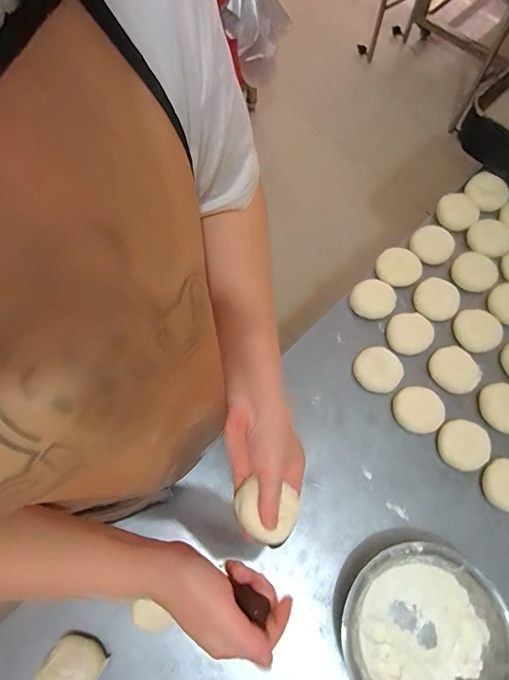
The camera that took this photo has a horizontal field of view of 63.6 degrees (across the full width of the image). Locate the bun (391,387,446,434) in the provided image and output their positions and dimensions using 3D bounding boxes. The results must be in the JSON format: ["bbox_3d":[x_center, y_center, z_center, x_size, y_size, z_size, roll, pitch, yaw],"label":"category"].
[{"bbox_3d":[0.233,0.100,0.583,0.069,0.019,0.060,3,70,1],"label":"bun"}]

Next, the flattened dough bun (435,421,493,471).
[{"bbox_3d":[0.287,0.145,0.566,0.064,0.023,0.062,0,70,0],"label":"flattened dough bun"}]

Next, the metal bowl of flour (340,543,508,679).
[{"bbox_3d":[0.196,0.340,0.477,0.187,0.063,0.180,0,70,0],"label":"metal bowl of flour"}]

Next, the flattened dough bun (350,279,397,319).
[{"bbox_3d":[0.187,-0.062,0.645,0.065,0.023,0.059,-21,71,-7],"label":"flattened dough bun"}]

